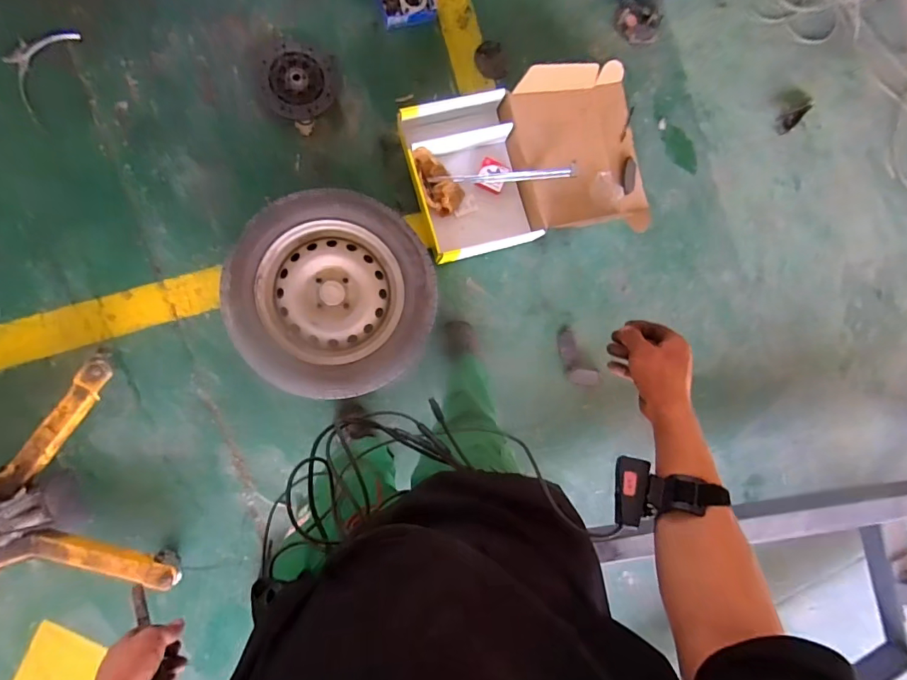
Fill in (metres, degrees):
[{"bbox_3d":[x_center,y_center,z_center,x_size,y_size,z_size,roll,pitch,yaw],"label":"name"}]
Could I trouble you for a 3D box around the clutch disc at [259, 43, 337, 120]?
[{"bbox_3d":[-0.456,-0.763,1.326,0.207,0.024,0.214,-5,92,-8],"label":"clutch disc"}]

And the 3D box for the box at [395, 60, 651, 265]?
[{"bbox_3d":[0.250,-0.530,1.369,0.745,0.137,0.494,-16,93,-8],"label":"box"}]

